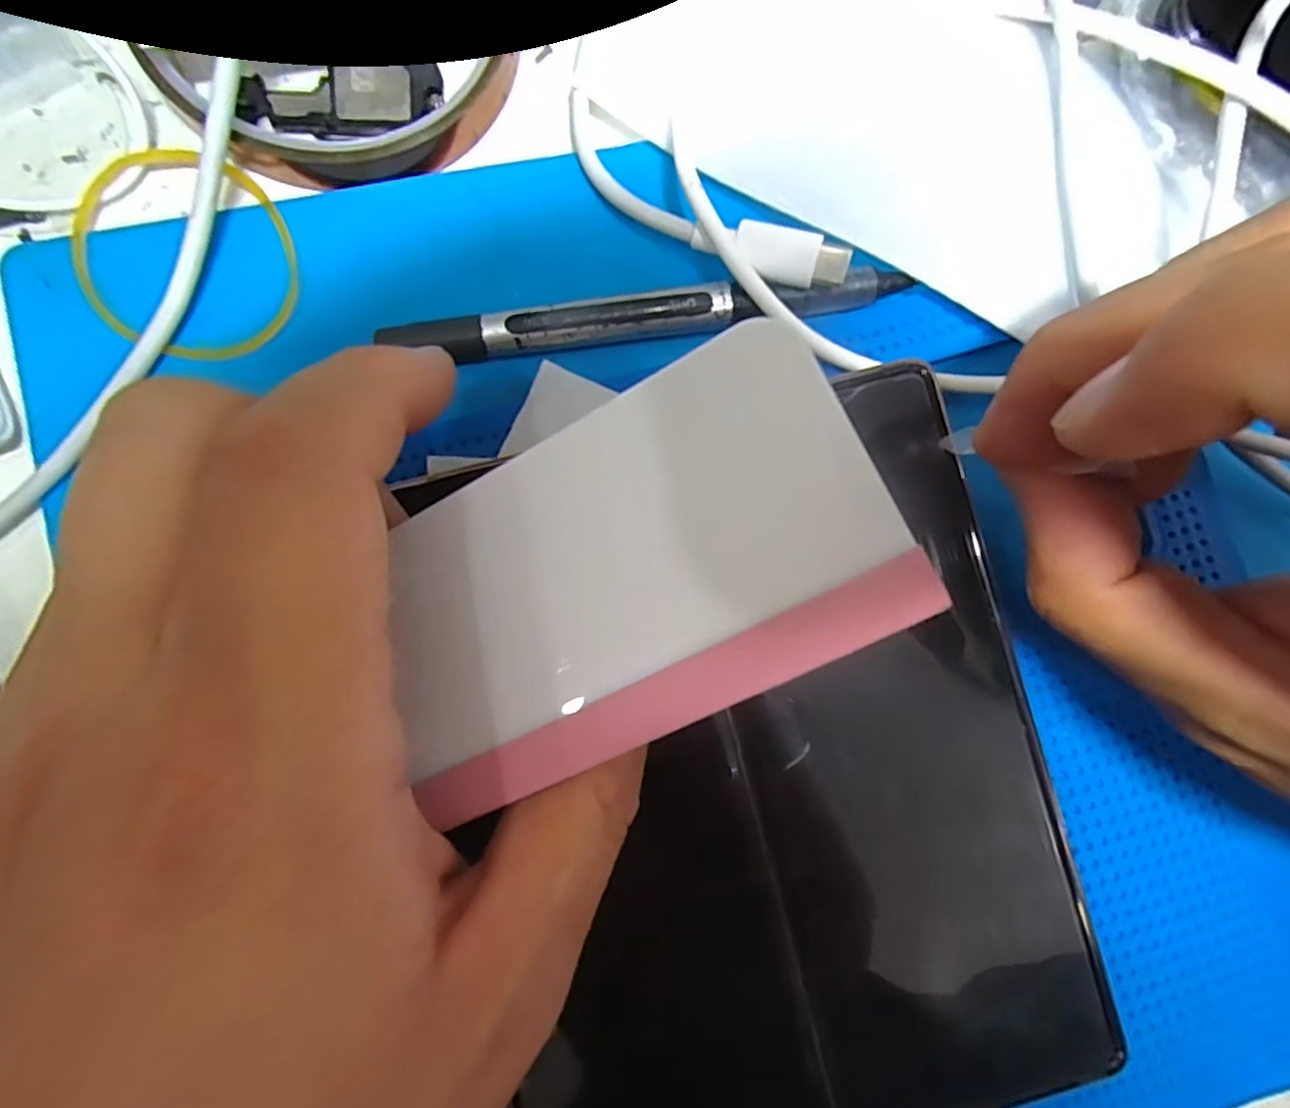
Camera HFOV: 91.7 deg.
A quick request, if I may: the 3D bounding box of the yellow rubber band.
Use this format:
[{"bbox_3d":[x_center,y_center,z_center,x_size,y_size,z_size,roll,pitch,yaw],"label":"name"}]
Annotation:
[{"bbox_3d":[-0.101,-0.068,0.140,0.046,0.005,0.049,3,87,-5],"label":"yellow rubber band"}]

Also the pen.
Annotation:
[{"bbox_3d":[0.001,-0.053,0.140,0.114,0.006,0.009,-8,88,-4],"label":"pen"}]

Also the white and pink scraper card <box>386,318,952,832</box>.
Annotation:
[{"bbox_3d":[-0.006,0.004,0.098,0.083,0.005,0.049,-28,84,13],"label":"white and pink scraper card"}]

